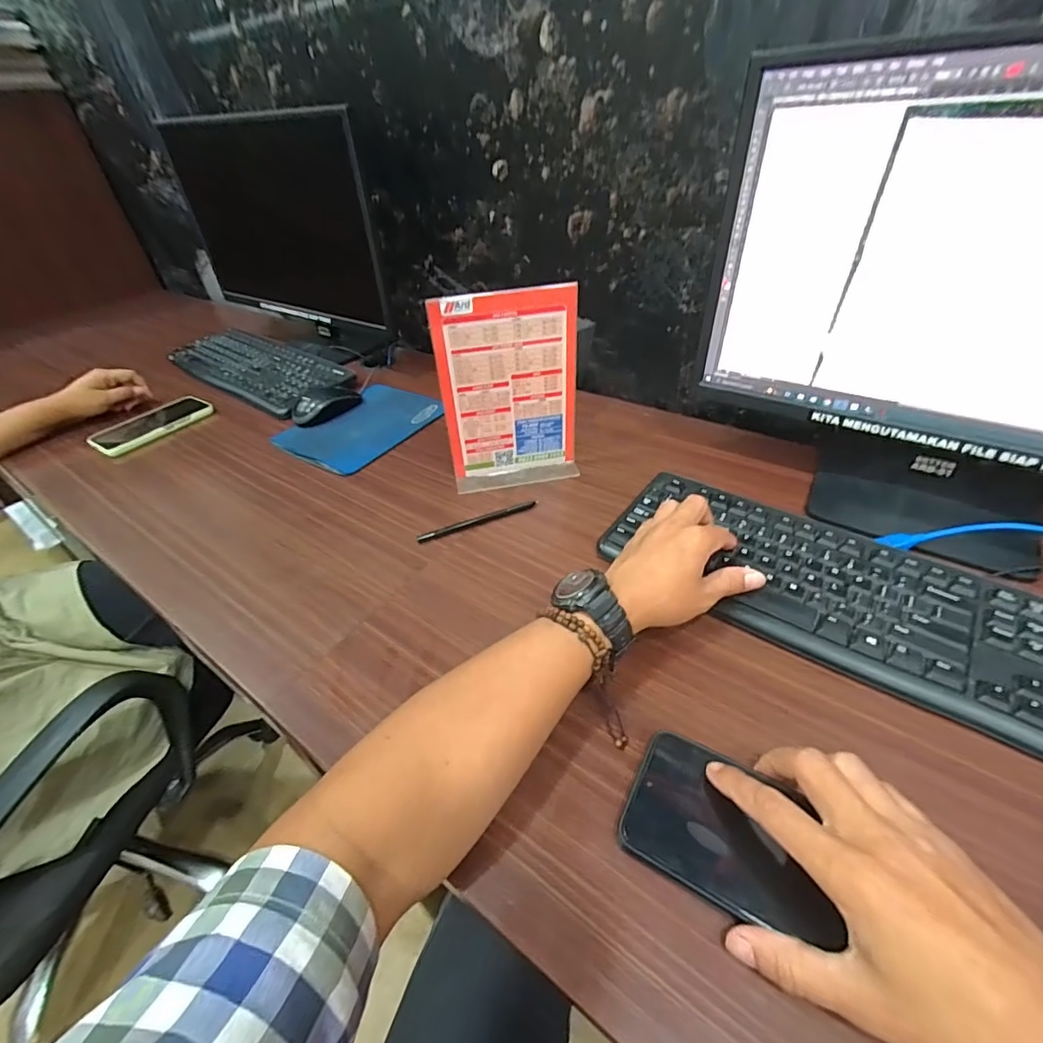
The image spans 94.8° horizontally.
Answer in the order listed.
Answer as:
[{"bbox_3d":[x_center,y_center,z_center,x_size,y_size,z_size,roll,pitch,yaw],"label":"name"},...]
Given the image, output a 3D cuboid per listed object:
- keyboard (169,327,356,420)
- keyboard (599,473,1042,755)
[{"bbox_3d":[-0.474,-0.281,0.868,0.430,0.022,0.162,27,50,32],"label":"keyboard"},{"bbox_3d":[0.291,0.062,0.404,0.430,0.015,0.165,27,50,32],"label":"keyboard"}]

